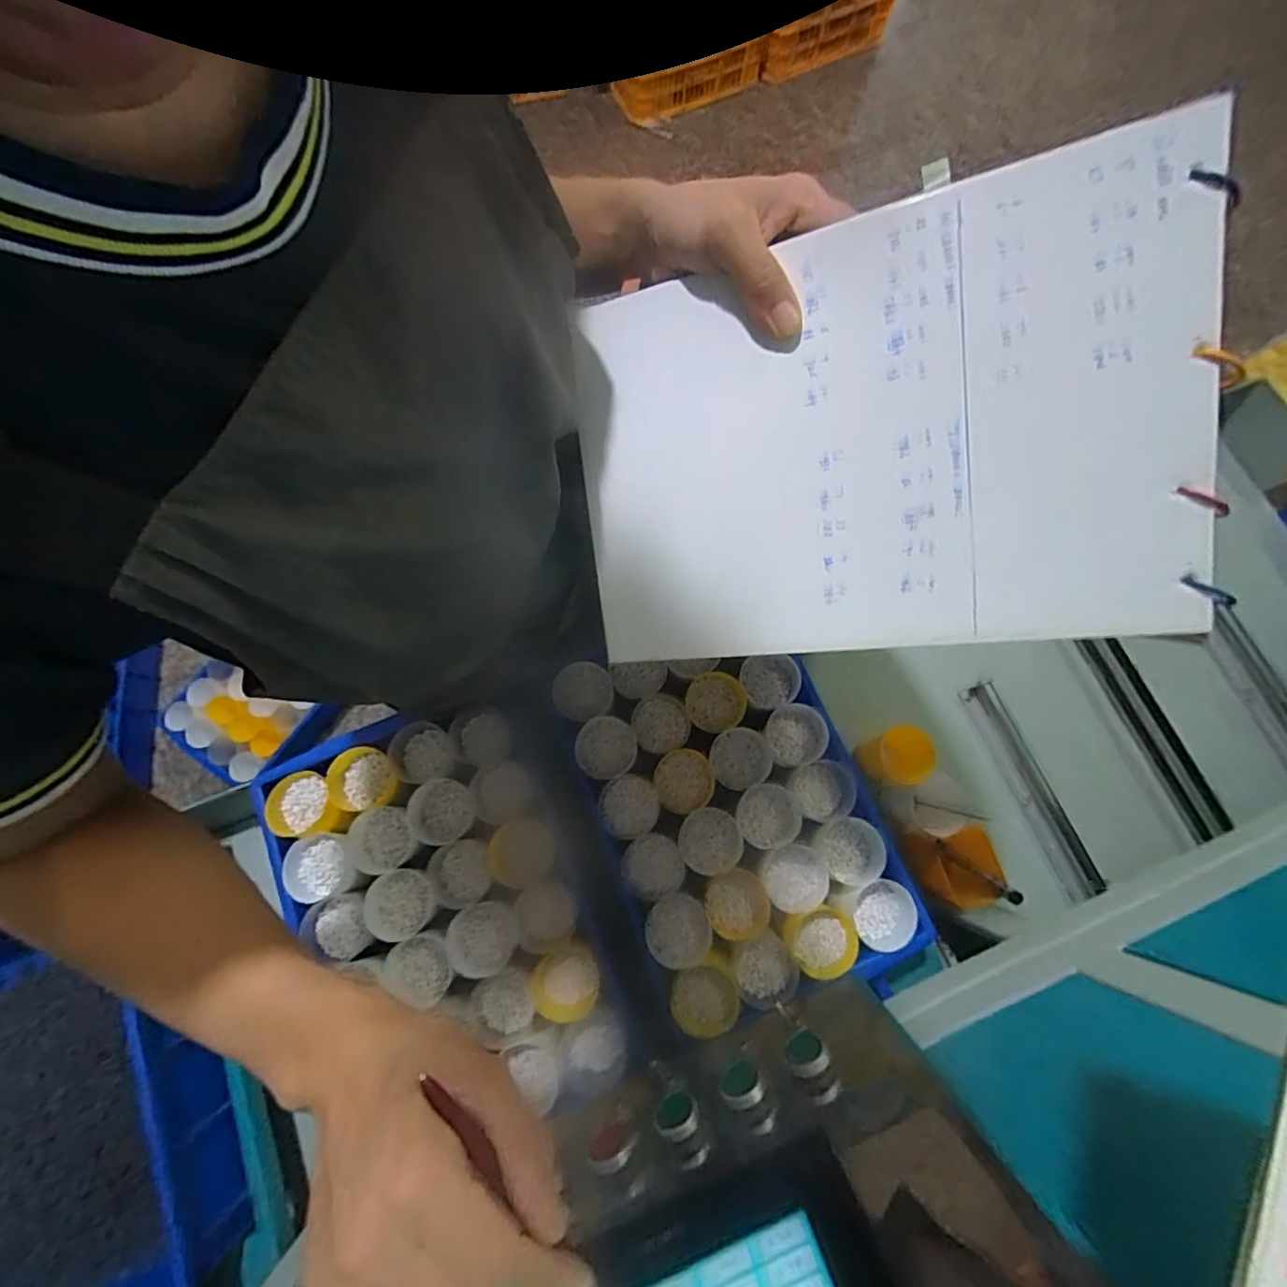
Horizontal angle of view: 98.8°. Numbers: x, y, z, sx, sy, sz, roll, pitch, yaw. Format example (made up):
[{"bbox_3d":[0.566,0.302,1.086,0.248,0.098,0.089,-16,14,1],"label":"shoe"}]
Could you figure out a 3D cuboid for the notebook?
[{"bbox_3d":[0.100,-0.099,0.282,0.285,0.012,0.201,-4,100,24],"label":"notebook"}]

